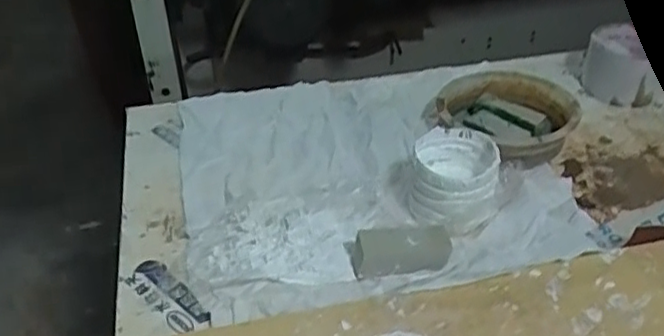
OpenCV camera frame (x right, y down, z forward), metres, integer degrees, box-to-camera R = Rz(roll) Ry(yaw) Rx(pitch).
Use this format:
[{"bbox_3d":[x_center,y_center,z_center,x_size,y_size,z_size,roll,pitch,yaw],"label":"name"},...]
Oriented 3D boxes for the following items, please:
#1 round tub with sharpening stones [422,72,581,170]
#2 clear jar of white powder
[{"bbox_3d":[0.161,-0.047,0.617,0.122,0.038,0.126,-1,39,1],"label":"round tub with sharpening stones"},{"bbox_3d":[0.097,0.010,0.530,0.073,0.049,0.085,7,40,10],"label":"clear jar of white powder"}]

